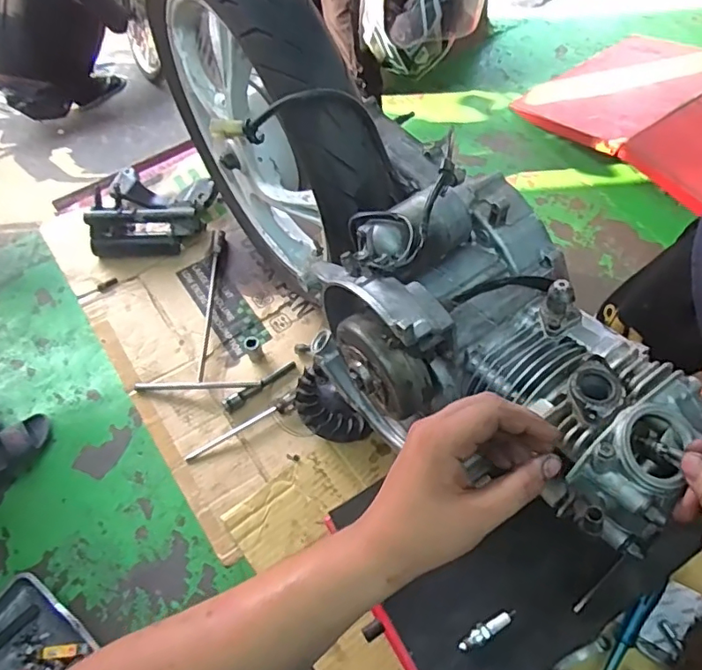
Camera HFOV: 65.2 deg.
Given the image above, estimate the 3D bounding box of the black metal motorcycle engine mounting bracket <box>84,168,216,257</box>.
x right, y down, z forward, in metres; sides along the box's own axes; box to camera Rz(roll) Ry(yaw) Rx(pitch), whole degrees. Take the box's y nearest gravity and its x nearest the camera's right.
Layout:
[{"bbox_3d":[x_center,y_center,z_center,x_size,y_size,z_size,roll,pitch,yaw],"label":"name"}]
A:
[{"bbox_3d":[-0.344,-0.227,0.948,0.194,0.078,0.169,-2,61,1],"label":"black metal motorcycle engine mounting bracket"}]

